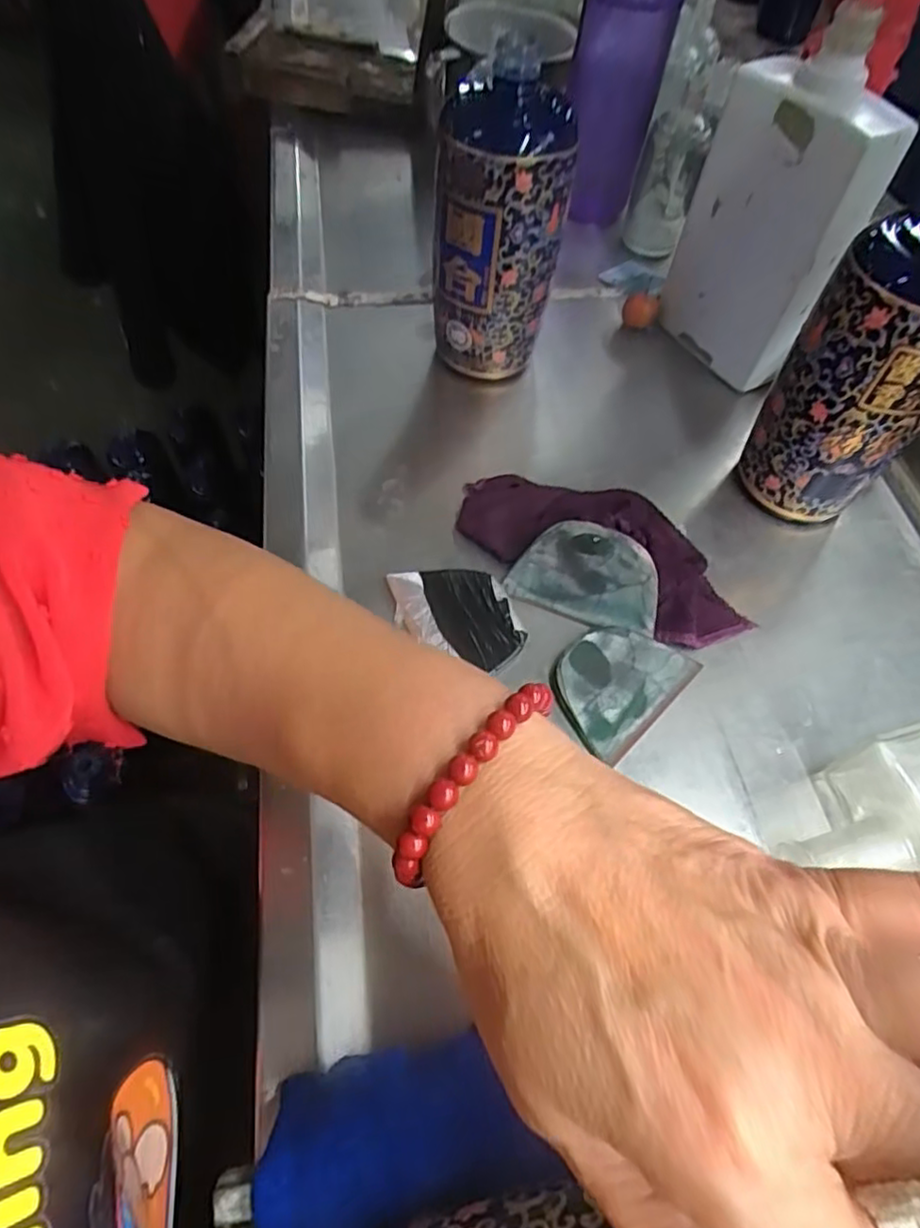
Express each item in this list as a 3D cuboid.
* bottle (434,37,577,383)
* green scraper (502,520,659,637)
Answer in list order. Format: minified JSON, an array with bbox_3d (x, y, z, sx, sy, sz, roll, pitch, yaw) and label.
[{"bbox_3d":[0.024,-0.239,0.440,0.081,0.184,0.062,4,59,2],"label":"bottle"},{"bbox_3d":[0.073,-0.023,0.382,0.084,0.006,0.054,20,93,13],"label":"green scraper"}]

